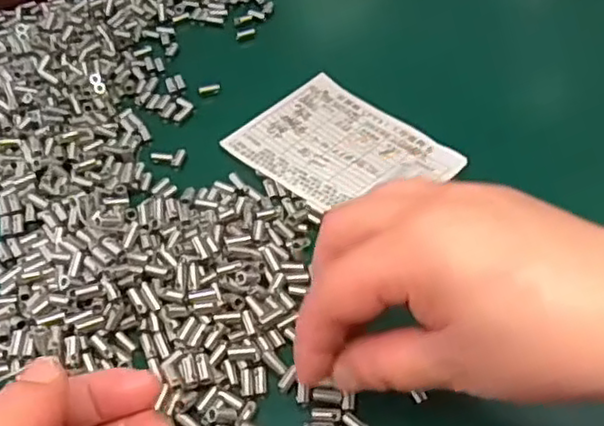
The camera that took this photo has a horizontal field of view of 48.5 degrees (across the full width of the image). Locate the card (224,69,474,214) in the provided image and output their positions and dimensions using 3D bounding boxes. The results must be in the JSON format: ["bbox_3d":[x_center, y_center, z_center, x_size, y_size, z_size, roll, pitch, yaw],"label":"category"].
[{"bbox_3d":[0.023,-0.036,0.378,0.106,0.008,0.087,36,58,23],"label":"card"}]

